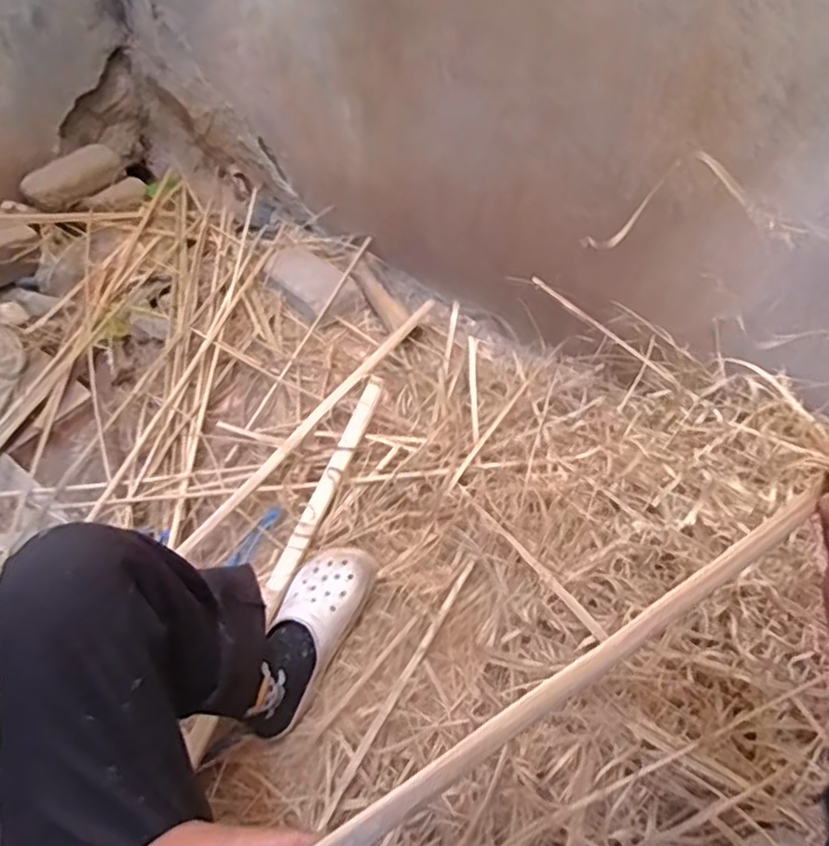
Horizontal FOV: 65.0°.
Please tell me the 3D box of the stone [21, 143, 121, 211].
[{"bbox_3d":[-0.748,-0.539,1.428,0.098,0.056,0.214,36,65,24],"label":"stone"}]

